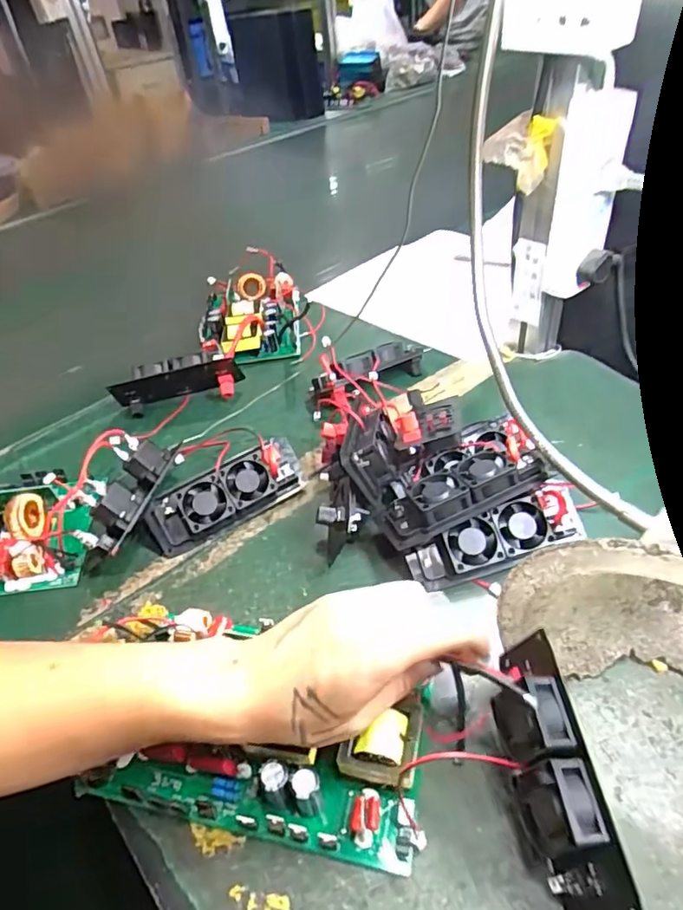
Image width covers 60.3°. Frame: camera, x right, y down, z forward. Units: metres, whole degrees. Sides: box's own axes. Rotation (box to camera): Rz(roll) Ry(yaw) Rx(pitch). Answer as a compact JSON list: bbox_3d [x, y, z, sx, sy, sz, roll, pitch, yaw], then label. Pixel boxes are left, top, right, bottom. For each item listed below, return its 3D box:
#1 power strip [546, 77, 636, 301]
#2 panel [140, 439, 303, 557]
[{"bbox_3d":[0.223,-0.234,0.544,0.054,0.173,0.034,11,45,20],"label":"power strip"},{"bbox_3d":[-0.108,0.037,0.527,0.147,0.044,0.054,-22,43,-17],"label":"panel"}]

